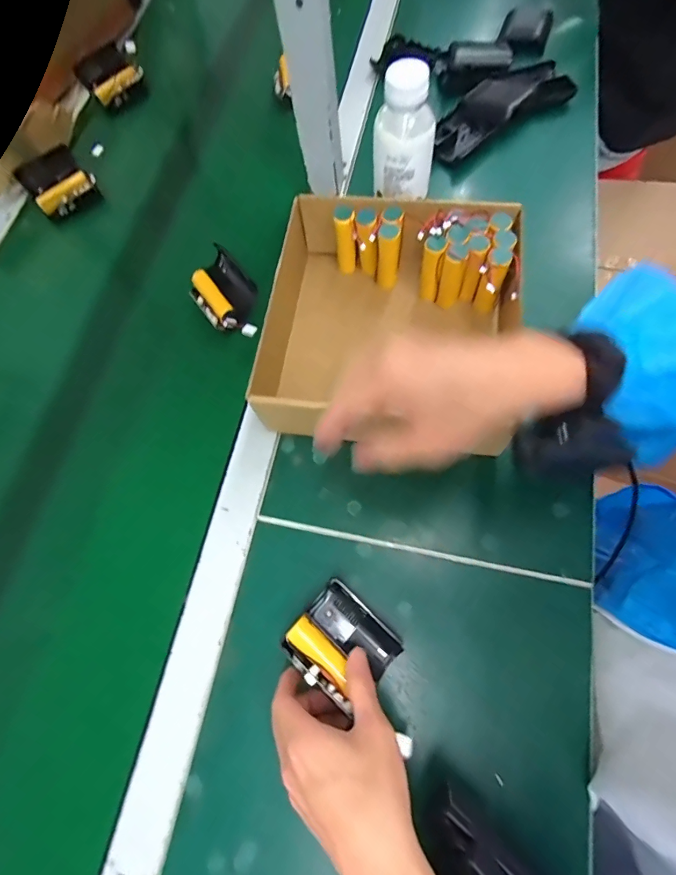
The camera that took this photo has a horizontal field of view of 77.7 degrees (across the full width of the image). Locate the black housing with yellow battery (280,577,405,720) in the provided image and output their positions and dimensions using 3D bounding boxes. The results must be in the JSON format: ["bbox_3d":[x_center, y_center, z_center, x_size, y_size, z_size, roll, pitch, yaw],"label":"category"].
[{"bbox_3d":[0.003,0.163,0.333,0.075,0.029,0.067,39,76,15],"label":"black housing with yellow battery"}]

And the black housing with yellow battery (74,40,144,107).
[{"bbox_3d":[-0.348,-0.553,0.637,0.078,0.030,0.077,-42,73,-12],"label":"black housing with yellow battery"}]

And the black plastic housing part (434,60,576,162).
[{"bbox_3d":[0.204,-0.428,0.552,0.207,0.041,0.089,-29,71,-8],"label":"black plastic housing part"}]

